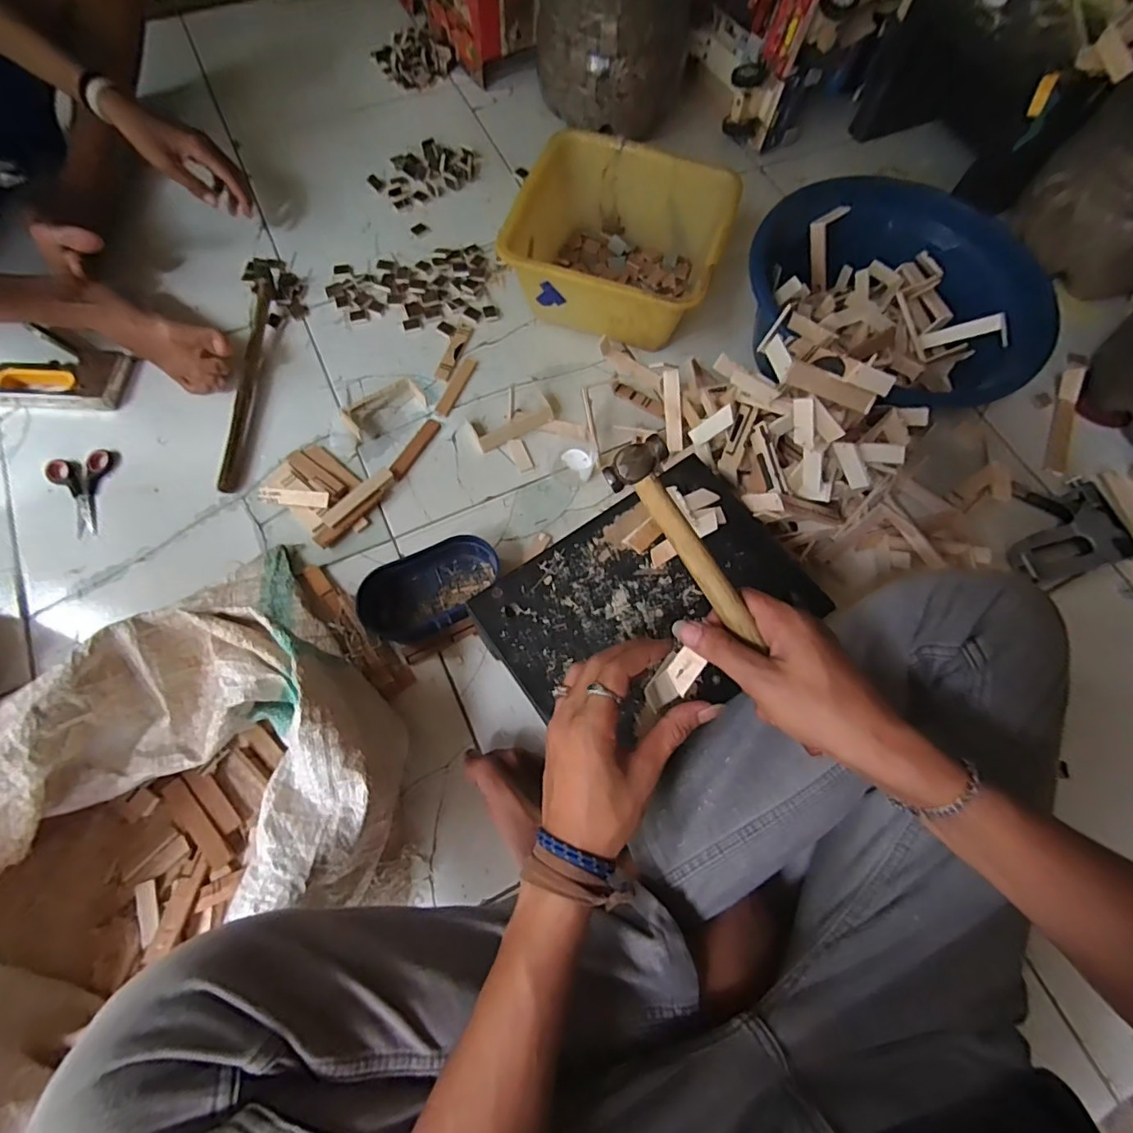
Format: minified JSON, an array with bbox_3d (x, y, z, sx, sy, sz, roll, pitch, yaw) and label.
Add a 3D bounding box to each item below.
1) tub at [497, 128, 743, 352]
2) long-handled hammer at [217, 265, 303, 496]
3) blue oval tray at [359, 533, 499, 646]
[{"bbox_3d":[0.070,-0.439,0.746,0.269,0.119,0.248,19,69,5],"label":"tub"},{"bbox_3d":[-0.410,-0.267,0.714,0.069,0.039,0.355,-5,69,-5],"label":"long-handled hammer"},{"bbox_3d":[-0.152,0.027,0.606,0.155,0.046,0.101,-21,71,-11],"label":"blue oval tray"}]

